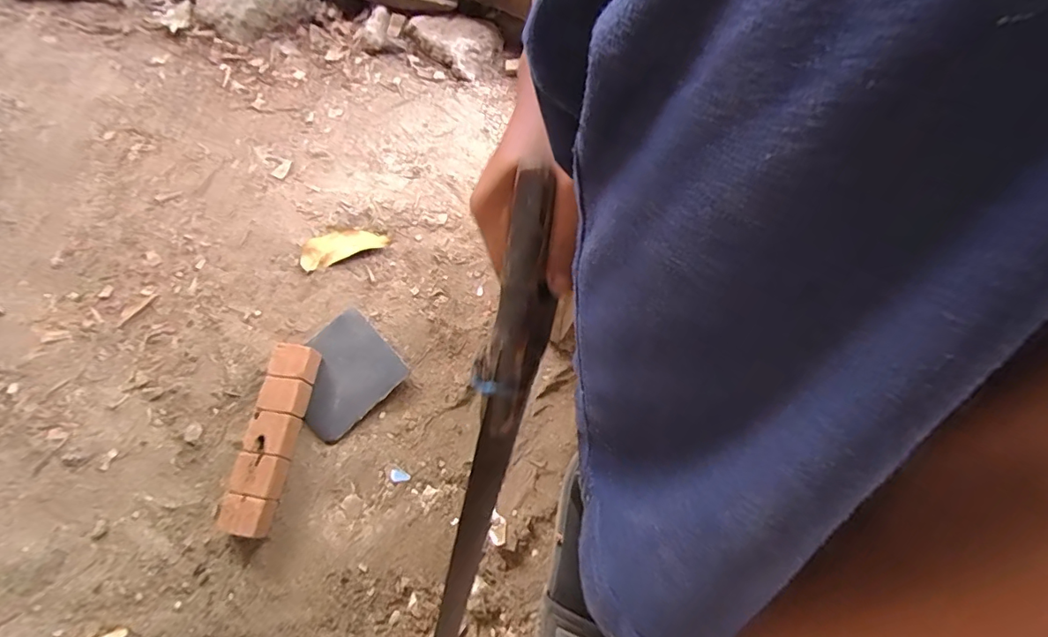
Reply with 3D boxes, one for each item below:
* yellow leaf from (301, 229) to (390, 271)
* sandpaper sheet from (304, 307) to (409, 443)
[{"bbox_3d":[-0.221,-0.092,0.634,0.101,0.008,0.045,-21,65,-10],"label":"yellow leaf"},{"bbox_3d":[-0.201,0.057,0.568,0.114,0.009,0.111,-42,70,-18],"label":"sandpaper sheet"}]

